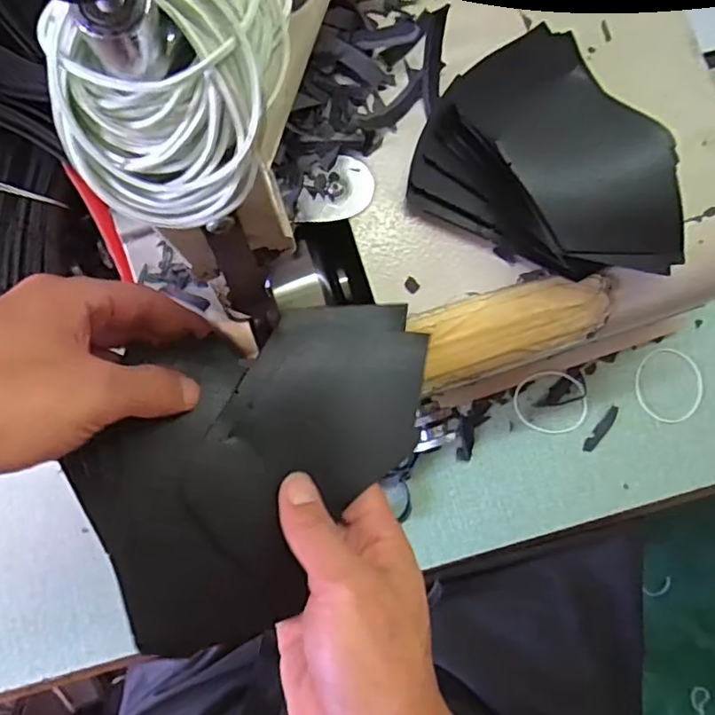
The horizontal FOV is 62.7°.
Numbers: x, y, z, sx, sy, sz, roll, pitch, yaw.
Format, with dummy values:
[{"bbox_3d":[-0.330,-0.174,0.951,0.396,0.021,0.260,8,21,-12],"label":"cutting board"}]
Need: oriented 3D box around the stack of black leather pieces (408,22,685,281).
[{"bbox_3d":[0.111,-0.108,0.308,0.140,0.031,0.111,28,86,0],"label":"stack of black leather pieces"}]

